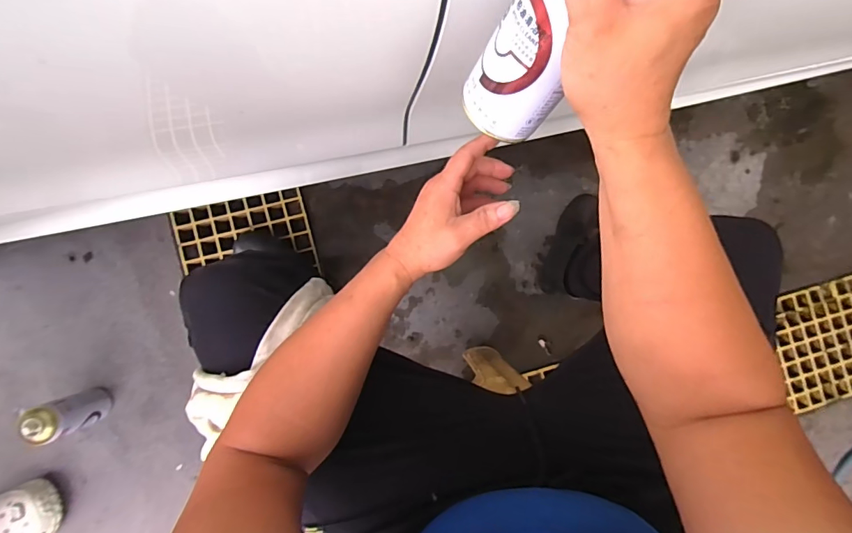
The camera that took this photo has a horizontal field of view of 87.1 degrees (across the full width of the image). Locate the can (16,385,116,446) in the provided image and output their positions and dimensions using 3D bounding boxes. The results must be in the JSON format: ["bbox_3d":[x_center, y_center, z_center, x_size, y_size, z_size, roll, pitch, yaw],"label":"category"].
[{"bbox_3d":[-0.580,0.242,0.727,0.050,0.175,0.060,-21,89,-8],"label":"can"}]

